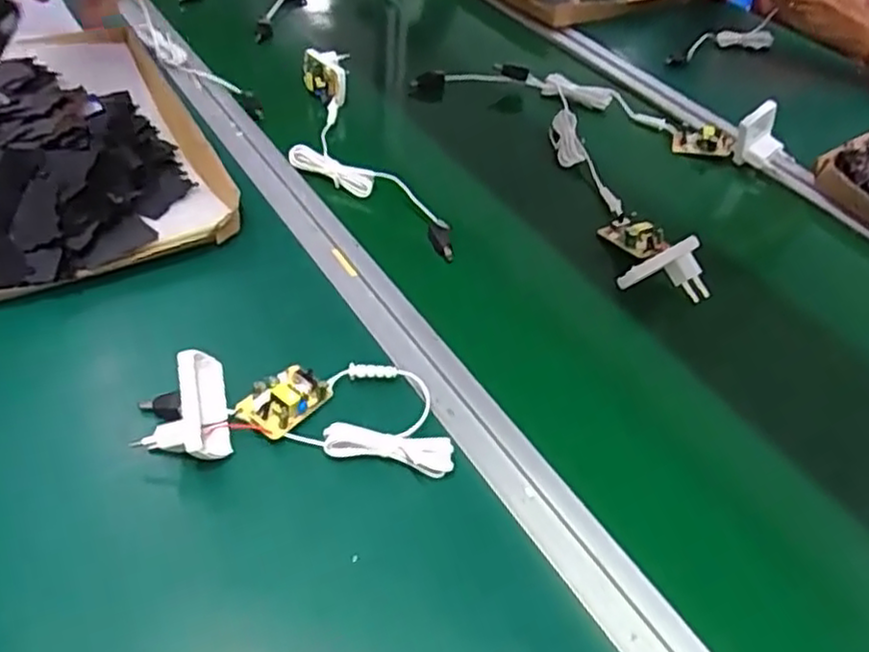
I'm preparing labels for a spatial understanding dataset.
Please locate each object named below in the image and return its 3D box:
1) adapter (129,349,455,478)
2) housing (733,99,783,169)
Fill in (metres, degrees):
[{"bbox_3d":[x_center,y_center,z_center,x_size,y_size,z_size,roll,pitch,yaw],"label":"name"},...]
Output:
[{"bbox_3d":[-0.080,0.046,0.425,0.178,0.049,0.072,2,45,-4],"label":"adapter"},{"bbox_3d":[0.312,-0.182,0.687,0.040,0.061,0.028,26,48,18],"label":"housing"}]

